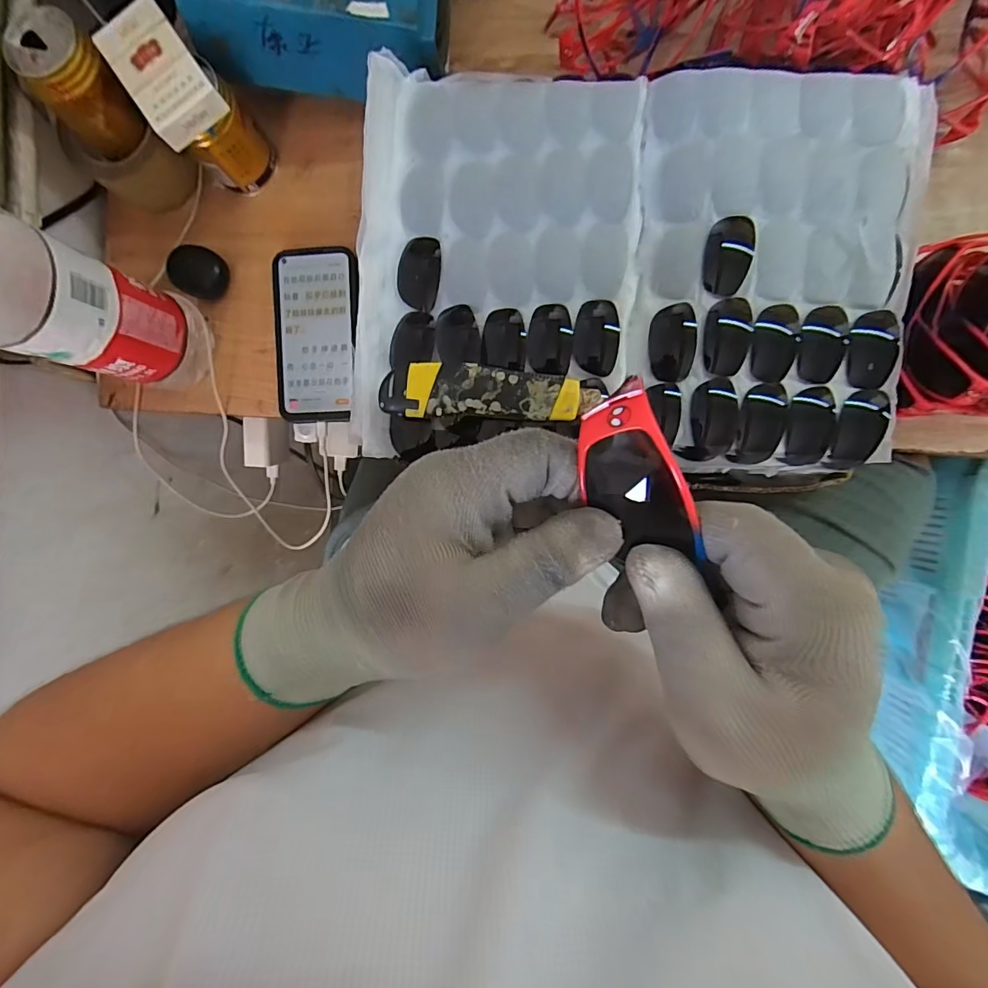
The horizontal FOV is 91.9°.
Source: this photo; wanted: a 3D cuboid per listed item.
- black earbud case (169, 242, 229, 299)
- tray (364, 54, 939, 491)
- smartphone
[{"bbox_3d":[-0.285,-0.215,0.465,0.053,0.021,0.046,21,94,3],"label":"black earbud case"},{"bbox_3d":[0.101,-0.162,0.361,0.392,0.050,0.294,5,93,4],"label":"tray"},{"bbox_3d":[-0.173,-0.154,0.467,0.077,0.017,0.163,3,92,4],"label":"smartphone"}]

